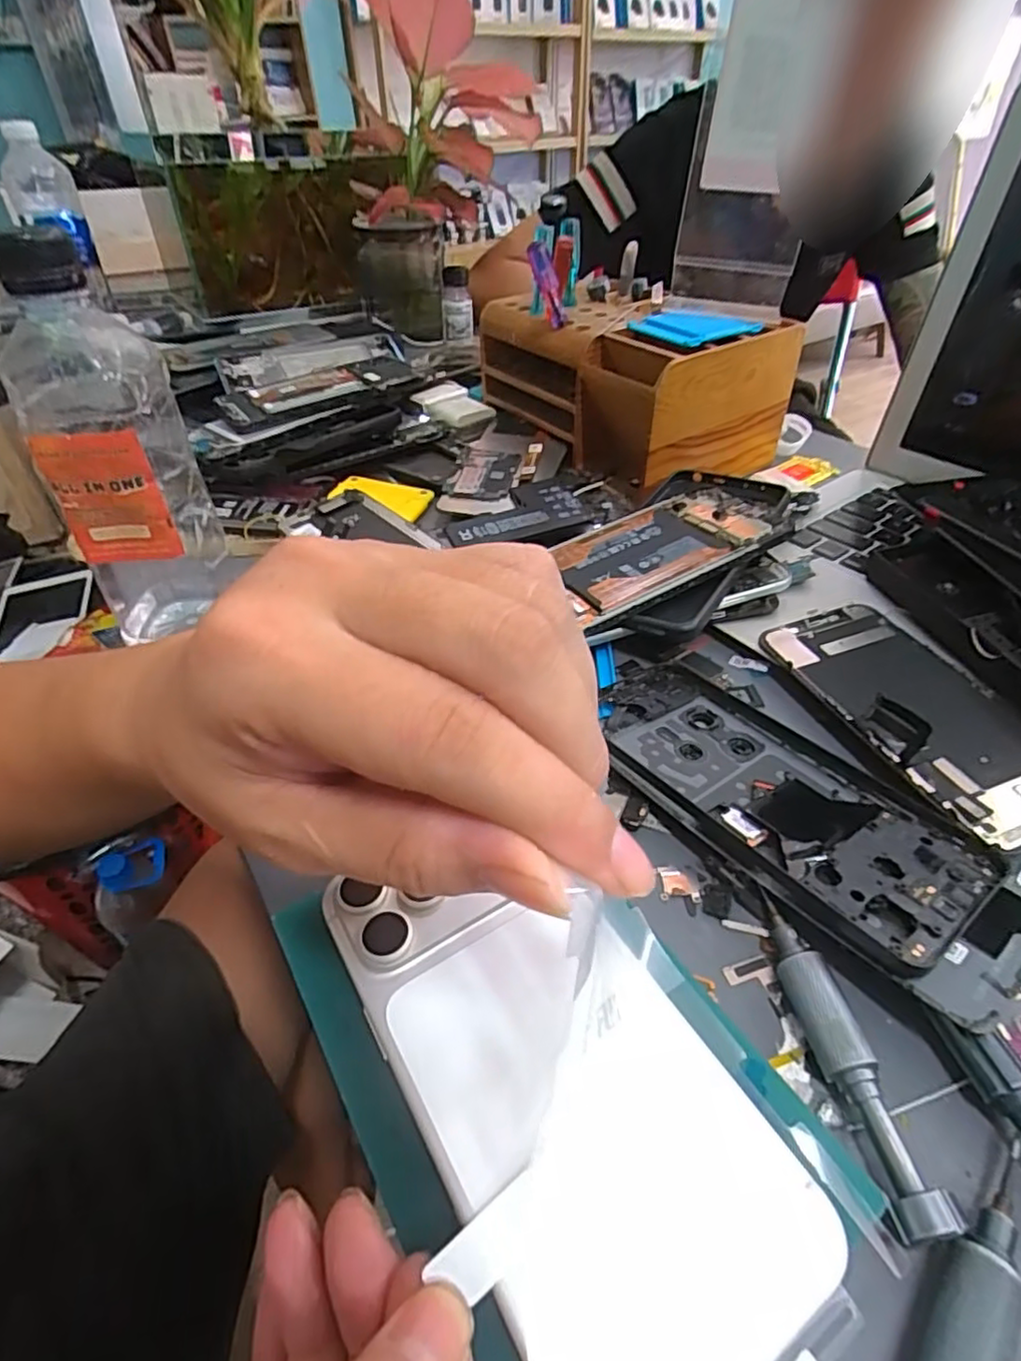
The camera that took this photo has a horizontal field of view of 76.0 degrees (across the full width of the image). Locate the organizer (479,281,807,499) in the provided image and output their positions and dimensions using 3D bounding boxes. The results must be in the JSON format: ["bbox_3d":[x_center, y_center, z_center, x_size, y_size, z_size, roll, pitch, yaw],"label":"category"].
[{"bbox_3d":[0.090,-0.236,0.513,0.131,0.095,0.218,-26,46,-23],"label":"organizer"}]

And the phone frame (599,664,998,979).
[{"bbox_3d":[0.104,0.044,0.270,0.083,0.008,0.159,-27,43,-34],"label":"phone frame"}]

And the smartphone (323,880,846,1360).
[{"bbox_3d":[0.010,0.105,0.182,0.077,0.014,0.146,-23,50,-24],"label":"smartphone"}]

